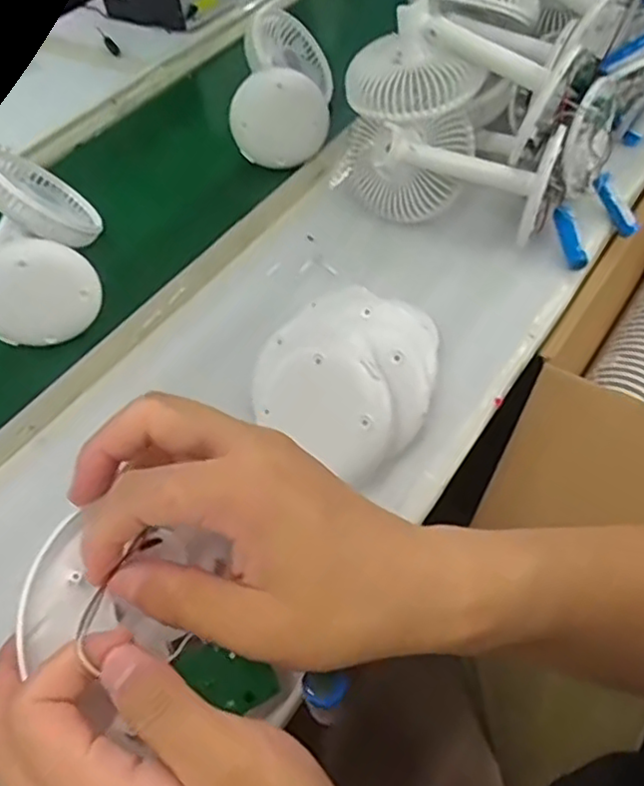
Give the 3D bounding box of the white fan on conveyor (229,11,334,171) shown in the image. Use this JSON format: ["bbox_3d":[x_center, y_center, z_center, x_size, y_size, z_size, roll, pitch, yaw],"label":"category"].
[{"bbox_3d":[-0.048,-0.382,0.824,0.111,0.095,0.214,-2,51,4],"label":"white fan on conveyor"}]

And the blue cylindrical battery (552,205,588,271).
[{"bbox_3d":[0.234,-0.146,0.635,0.016,0.016,0.064,-10,71,-3],"label":"blue cylindrical battery"}]

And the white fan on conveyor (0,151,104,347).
[{"bbox_3d":[-0.286,-0.166,0.679,0.103,0.104,0.237,-15,51,-7],"label":"white fan on conveyor"}]

